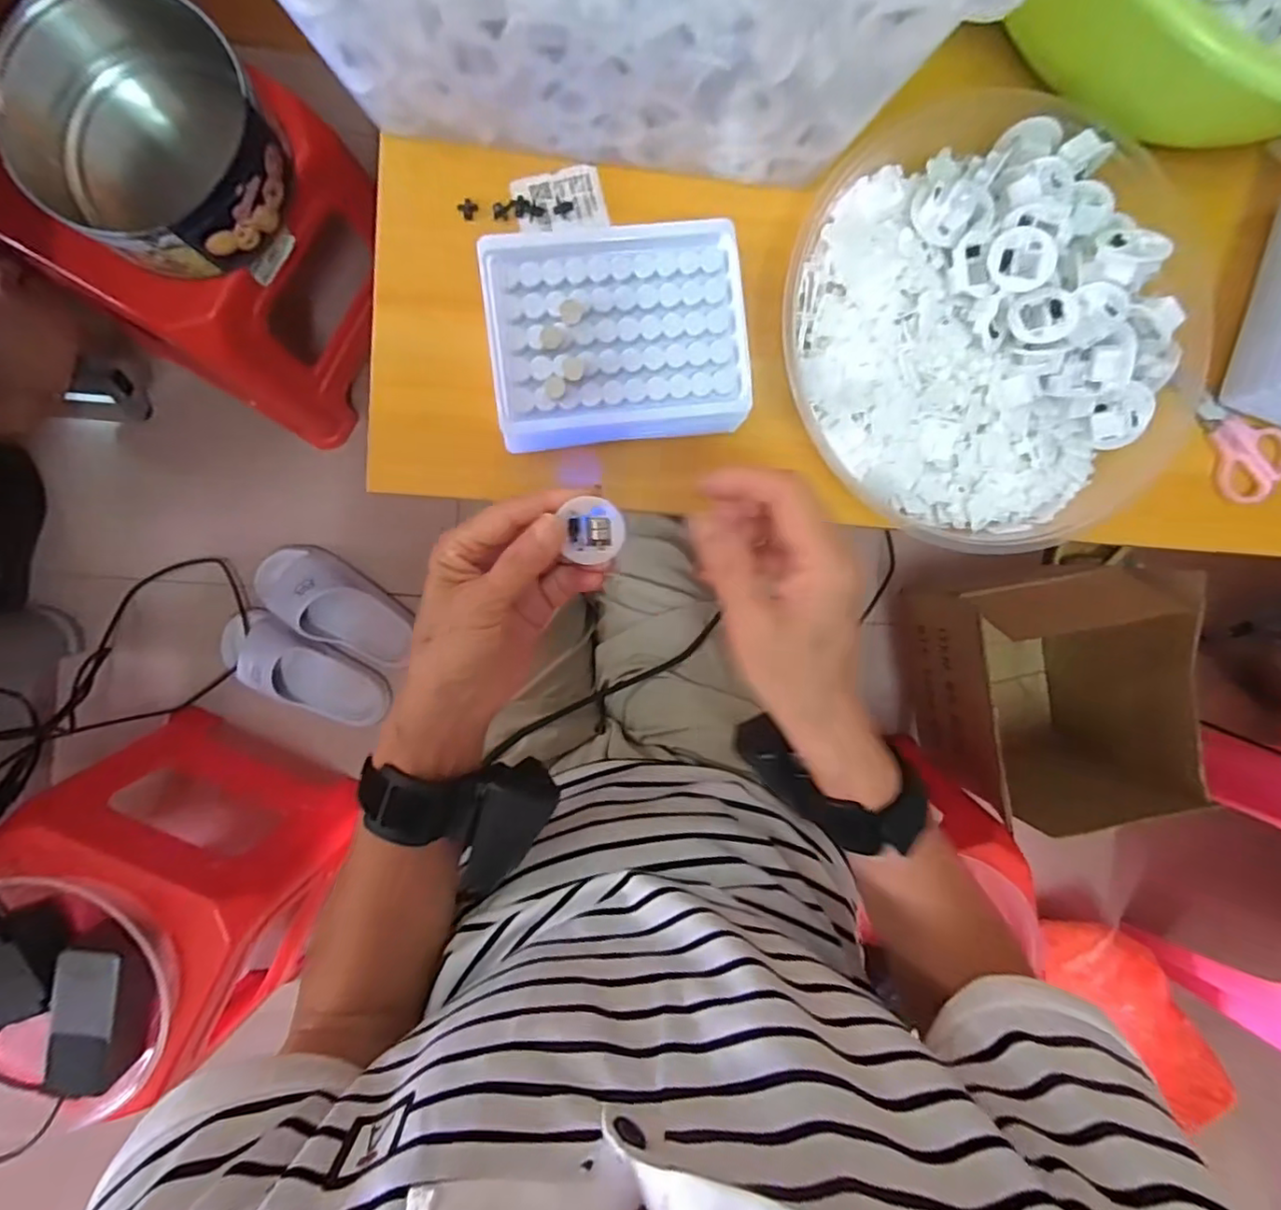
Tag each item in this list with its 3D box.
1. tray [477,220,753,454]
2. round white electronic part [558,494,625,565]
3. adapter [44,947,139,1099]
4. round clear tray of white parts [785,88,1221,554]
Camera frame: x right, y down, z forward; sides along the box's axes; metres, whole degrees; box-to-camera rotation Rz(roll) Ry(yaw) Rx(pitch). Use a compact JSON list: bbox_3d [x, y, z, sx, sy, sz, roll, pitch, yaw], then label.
[{"bbox_3d":[-0.012,-0.146,0.323,0.129,0.030,0.118,-7,95,-4],"label":"tray"},{"bbox_3d":[-0.021,-0.035,0.283,0.027,0.012,0.030,-6,95,-4],"label":"round white electronic part"},{"bbox_3d":[-0.478,0.363,0.529,0.053,0.031,0.139,10,94,-6],"label":"adapter"},{"bbox_3d":[0.191,-0.148,0.327,0.205,0.043,0.233,-35,96,-1],"label":"round clear tray of white parts"}]

